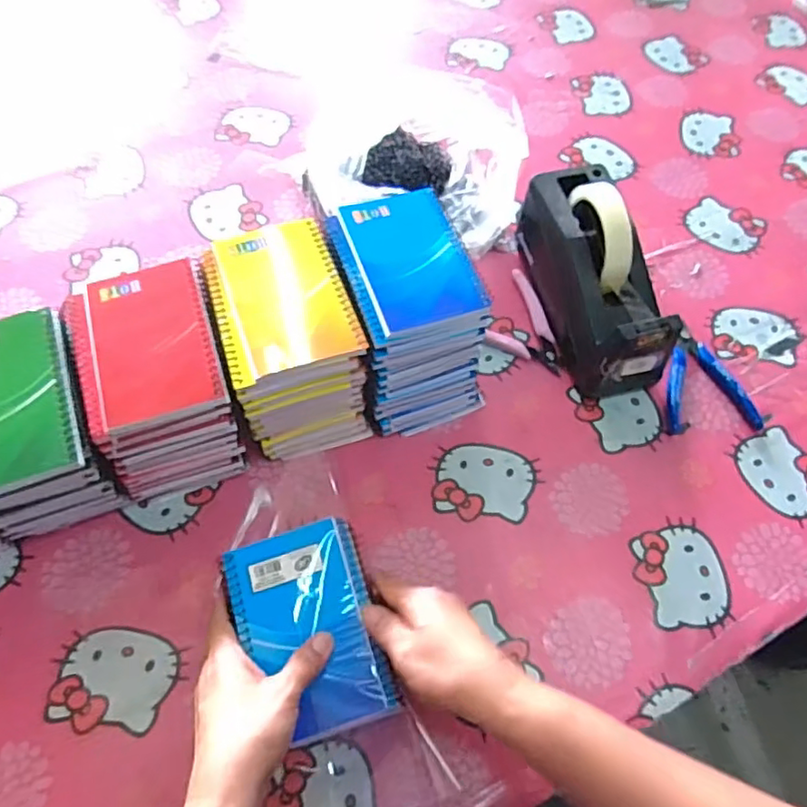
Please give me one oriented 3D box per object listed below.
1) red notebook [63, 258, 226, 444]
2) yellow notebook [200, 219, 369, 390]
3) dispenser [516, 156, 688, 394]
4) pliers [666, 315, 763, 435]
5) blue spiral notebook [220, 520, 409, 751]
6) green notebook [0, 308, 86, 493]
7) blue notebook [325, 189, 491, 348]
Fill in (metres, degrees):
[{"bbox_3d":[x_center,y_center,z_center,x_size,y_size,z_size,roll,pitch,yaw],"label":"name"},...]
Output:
[{"bbox_3d":[-0.187,-0.043,0.444,0.098,0.010,0.127,-19,64,-12],"label":"red notebook"},{"bbox_3d":[-0.092,-0.080,0.457,0.096,0.012,0.125,-17,64,-11],"label":"yellow notebook"},{"bbox_3d":[0.175,-0.119,0.562,0.076,0.121,0.199,-13,63,-9],"label":"dispenser"},{"bbox_3d":[0.279,-0.029,0.578,0.081,0.011,0.118,-2,62,-3],"label":"pliers"},{"bbox_3d":[-0.064,0.151,0.416,0.091,0.009,0.133,-17,64,-11],"label":"blue spiral notebook"},{"bbox_3d":[-0.278,0.000,0.417,0.095,0.013,0.129,-18,64,-11],"label":"green notebook"},{"bbox_3d":[0.001,-0.110,0.476,0.093,0.011,0.128,-16,64,-10],"label":"blue notebook"}]

